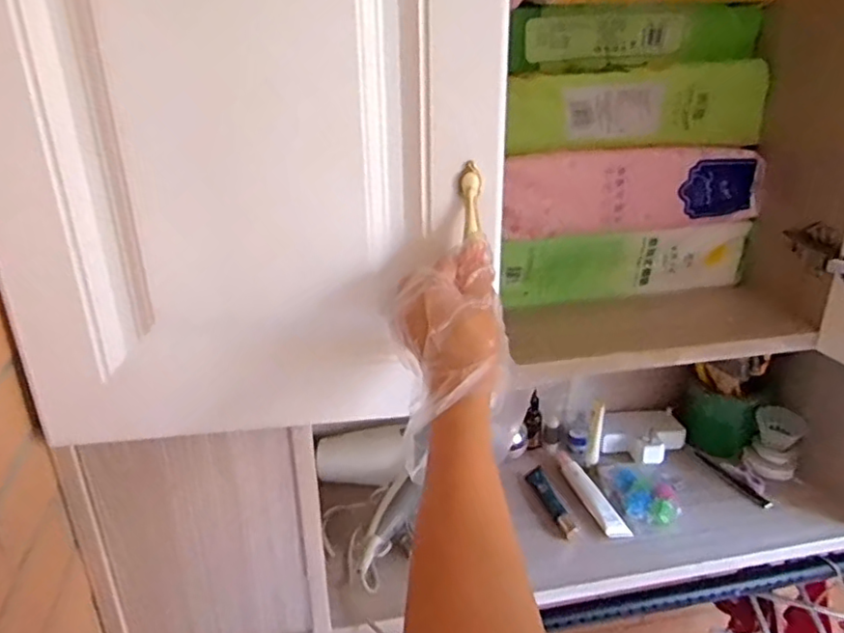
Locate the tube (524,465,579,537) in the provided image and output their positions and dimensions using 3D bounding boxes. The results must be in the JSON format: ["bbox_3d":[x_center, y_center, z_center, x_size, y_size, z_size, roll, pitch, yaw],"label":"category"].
[{"bbox_3d":[0.175,0.248,0.871,0.027,0.018,0.140,-6,25,-12],"label":"tube"}]

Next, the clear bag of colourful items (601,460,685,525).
[{"bbox_3d":[0.300,0.236,0.875,0.092,0.021,0.109,-4,25,-8],"label":"clear bag of colourful items"}]

